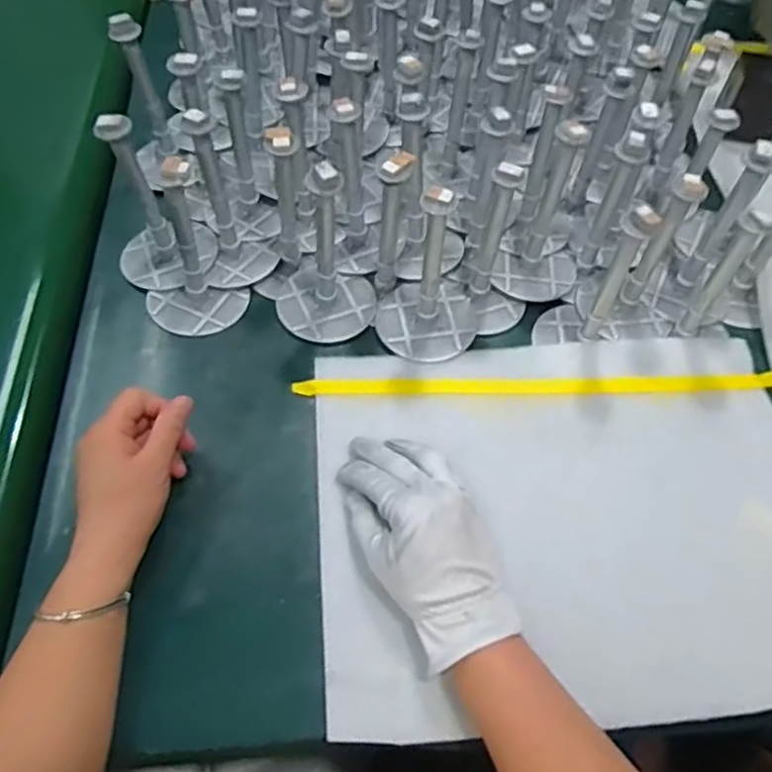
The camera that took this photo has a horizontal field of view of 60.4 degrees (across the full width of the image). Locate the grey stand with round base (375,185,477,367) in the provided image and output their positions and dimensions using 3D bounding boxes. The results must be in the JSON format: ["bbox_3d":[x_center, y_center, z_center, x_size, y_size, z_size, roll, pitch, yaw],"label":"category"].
[{"bbox_3d":[0.043,-0.103,0.566,0.090,0.150,0.094,9,57,2],"label":"grey stand with round base"}]

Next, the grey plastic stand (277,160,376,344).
[{"bbox_3d":[-0.052,-0.119,0.567,0.088,0.157,0.081,7,57,1],"label":"grey plastic stand"}]

